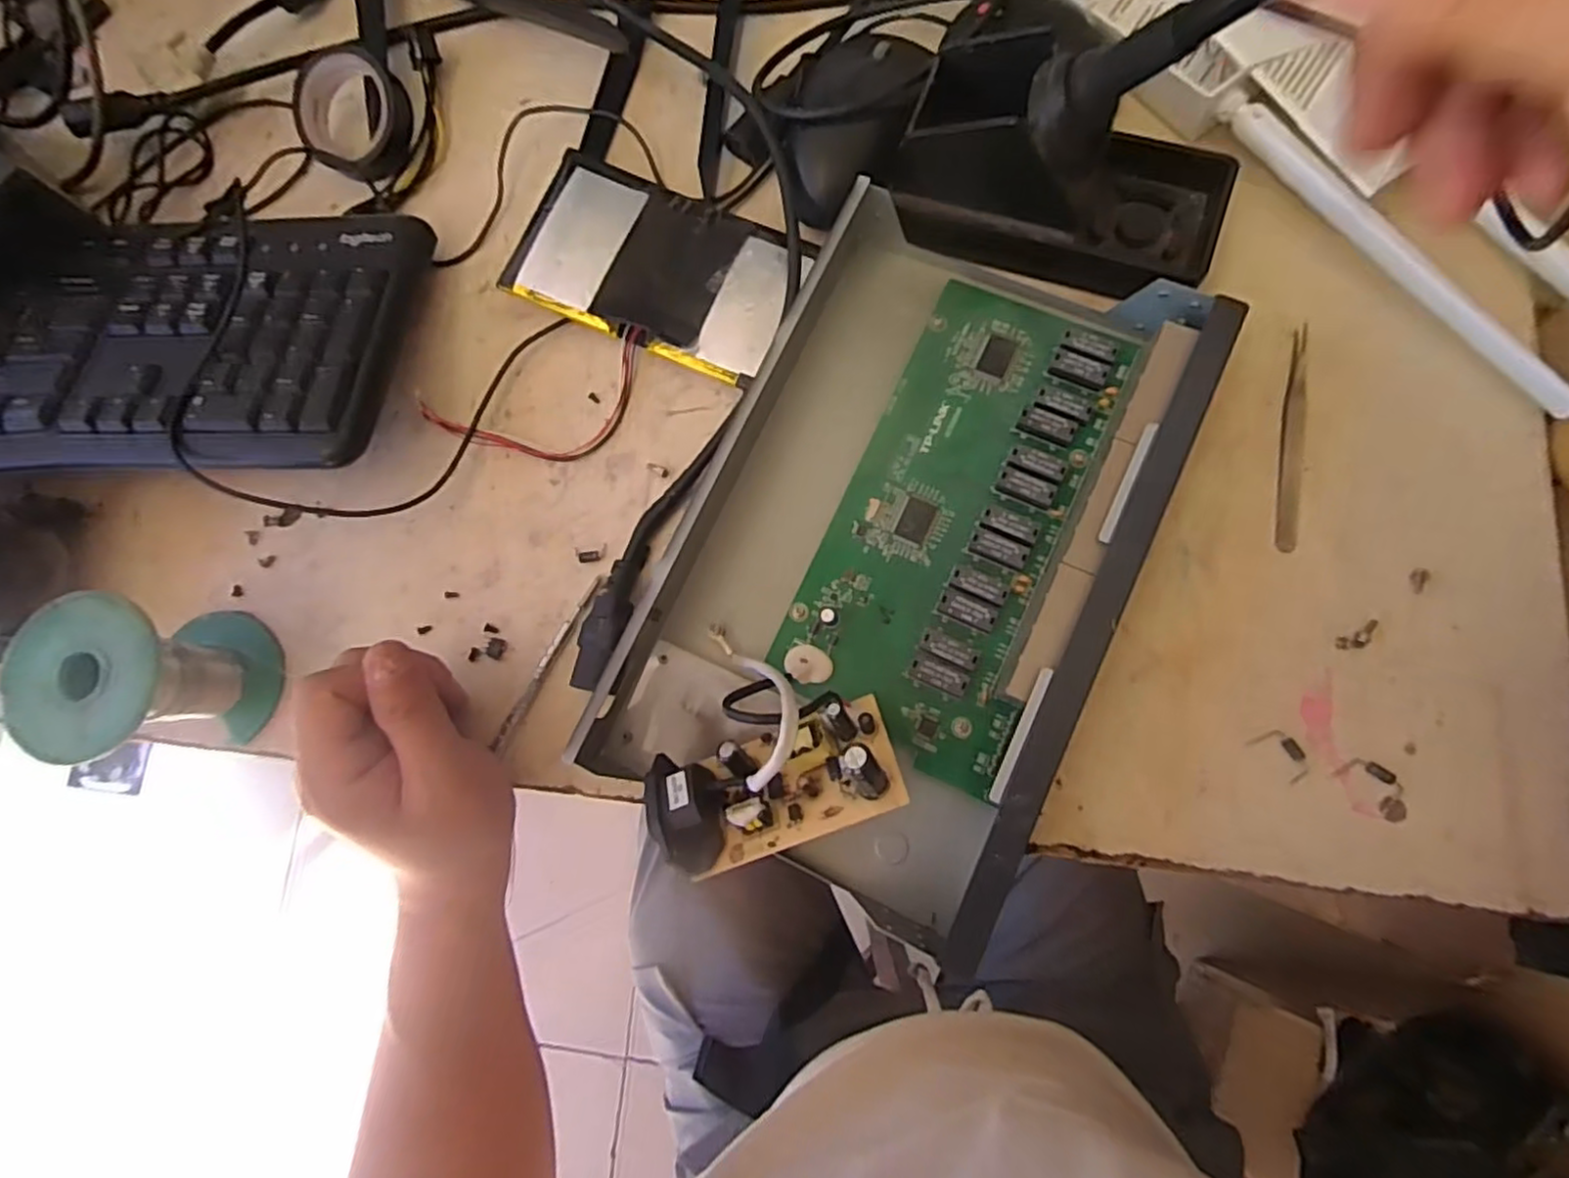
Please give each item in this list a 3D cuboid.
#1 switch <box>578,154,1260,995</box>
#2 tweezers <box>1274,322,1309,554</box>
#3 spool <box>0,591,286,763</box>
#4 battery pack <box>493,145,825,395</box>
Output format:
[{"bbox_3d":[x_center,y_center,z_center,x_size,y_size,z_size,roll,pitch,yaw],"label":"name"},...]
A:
[{"bbox_3d":[0.049,-0.020,0.301,0.185,0.046,0.303,26,84,9],"label":"switch"},{"bbox_3d":[0.231,-0.068,0.317,0.010,0.004,0.105,9,81,7],"label":"tweezers"},{"bbox_3d":[-0.283,0.039,0.316,0.061,0.073,0.066,-1,80,5],"label":"spool"},{"bbox_3d":[-0.063,-0.162,0.351,0.139,0.016,0.083,24,85,9],"label":"battery pack"}]

